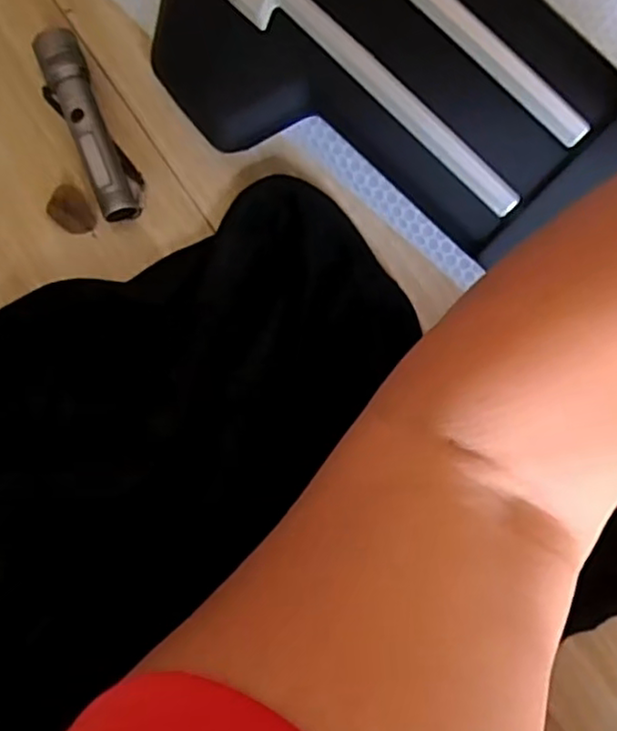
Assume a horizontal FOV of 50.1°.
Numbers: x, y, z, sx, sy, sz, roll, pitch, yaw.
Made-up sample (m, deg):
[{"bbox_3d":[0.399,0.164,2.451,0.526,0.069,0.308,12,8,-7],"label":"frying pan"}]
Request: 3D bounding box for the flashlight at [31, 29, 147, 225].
[{"bbox_3d":[-0.187,-0.204,0.557,0.041,0.035,0.170,-25,86,-7],"label":"flashlight"}]

